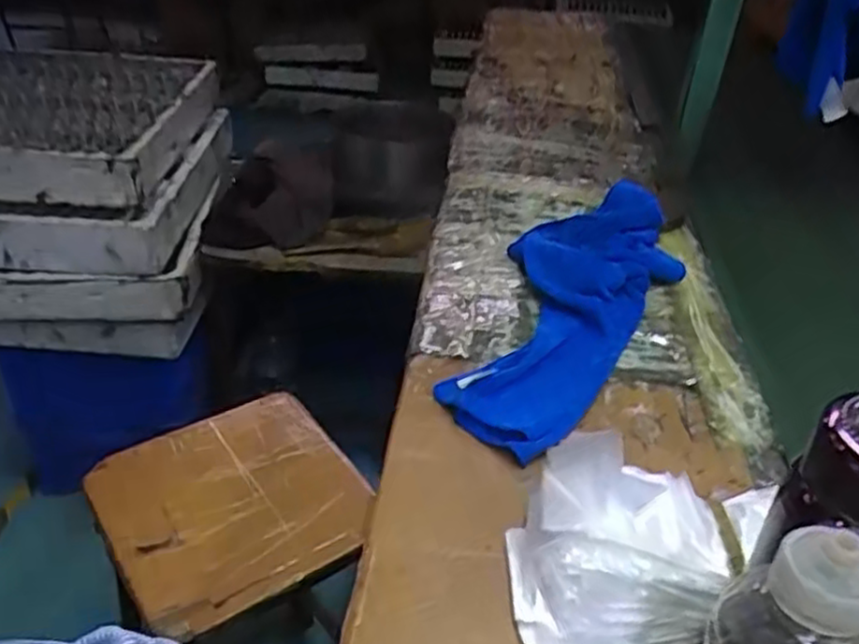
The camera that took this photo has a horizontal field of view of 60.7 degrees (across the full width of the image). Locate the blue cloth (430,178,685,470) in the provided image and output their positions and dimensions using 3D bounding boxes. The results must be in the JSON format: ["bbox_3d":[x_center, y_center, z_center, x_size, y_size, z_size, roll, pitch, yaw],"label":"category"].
[{"bbox_3d":[0.153,-0.035,0.817,0.179,0.055,0.480,22,39,26],"label":"blue cloth"}]

